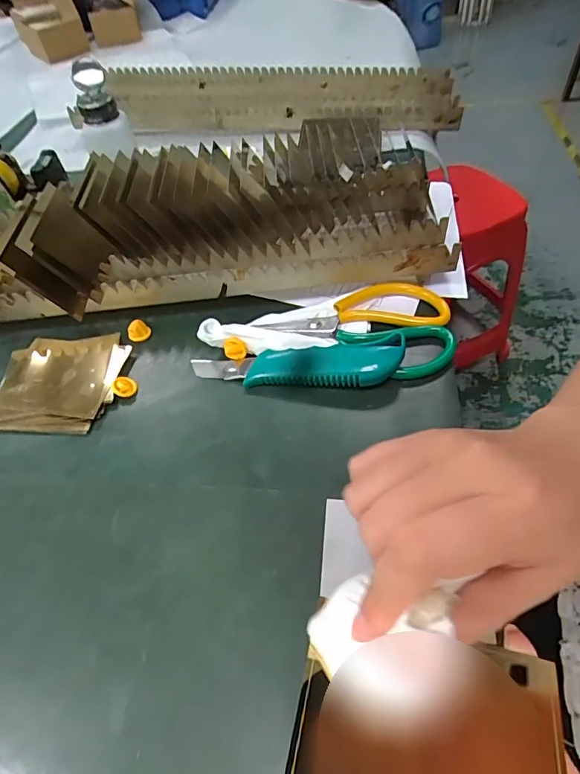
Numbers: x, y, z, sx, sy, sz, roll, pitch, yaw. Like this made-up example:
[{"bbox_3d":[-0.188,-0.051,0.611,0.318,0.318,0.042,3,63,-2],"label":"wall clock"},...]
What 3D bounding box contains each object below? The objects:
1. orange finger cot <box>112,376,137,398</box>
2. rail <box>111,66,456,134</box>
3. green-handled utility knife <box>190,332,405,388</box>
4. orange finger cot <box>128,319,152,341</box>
[{"bbox_3d":[-0.141,0.000,0.393,0.019,0.010,0.019,-3,51,4],"label":"orange finger cot"},{"bbox_3d":[-0.016,-0.423,0.683,0.495,0.054,0.150,6,52,11],"label":"rail"},{"bbox_3d":[0.003,-0.022,0.385,0.174,0.027,0.039,3,52,9],"label":"green-handled utility knife"},{"bbox_3d":[-0.142,-0.053,0.435,0.020,0.017,0.013,-26,53,-14],"label":"orange finger cot"}]

